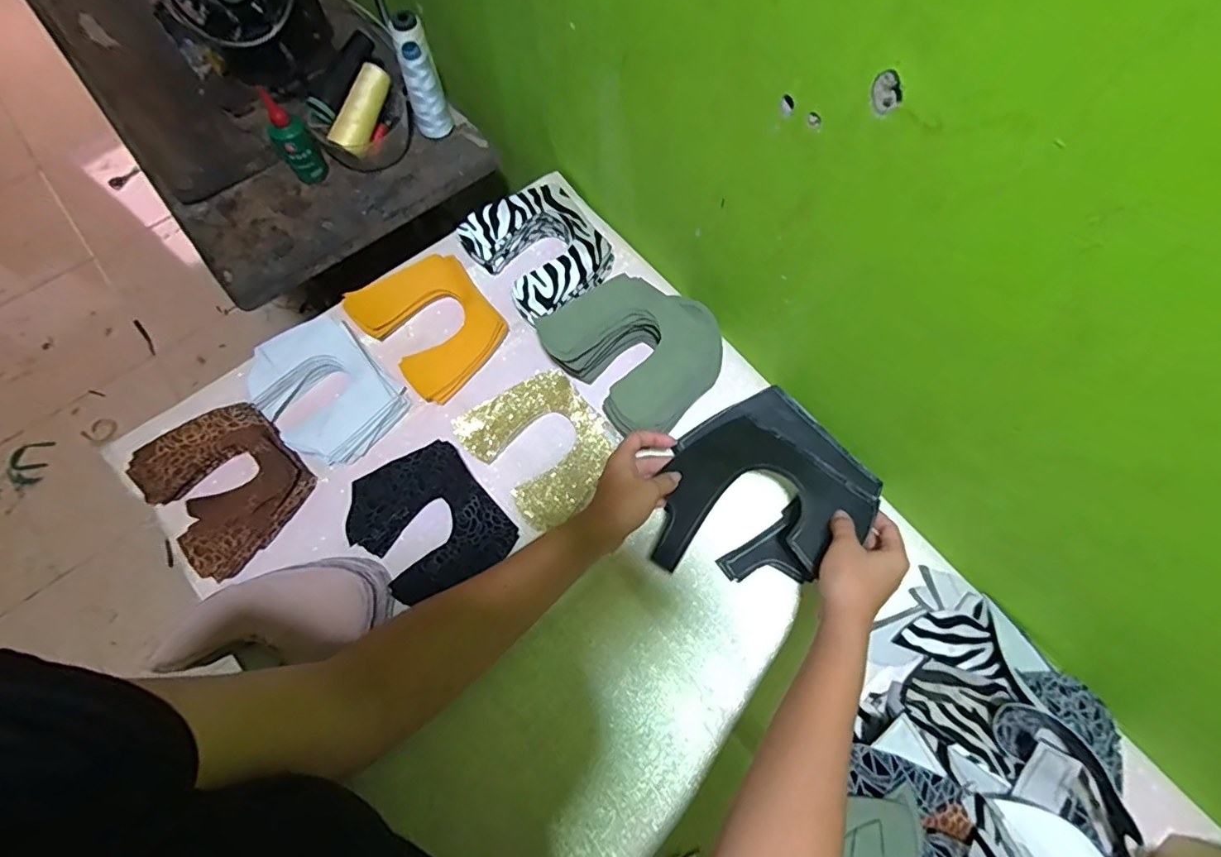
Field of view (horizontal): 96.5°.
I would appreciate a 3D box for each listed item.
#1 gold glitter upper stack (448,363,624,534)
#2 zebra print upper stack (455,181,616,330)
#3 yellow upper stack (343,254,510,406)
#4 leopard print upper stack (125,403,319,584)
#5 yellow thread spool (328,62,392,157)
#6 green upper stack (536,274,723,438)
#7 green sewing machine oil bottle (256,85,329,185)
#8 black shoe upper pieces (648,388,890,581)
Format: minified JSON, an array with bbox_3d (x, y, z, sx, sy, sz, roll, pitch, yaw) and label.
[{"bbox_3d":[-0.072,0.015,0.588,0.129,0.020,0.154,-40,76,-14],"label":"gold glitter upper stack"},{"bbox_3d":[-0.080,-0.208,0.646,0.134,0.047,0.152,-38,75,-13],"label":"zebra print upper stack"},{"bbox_3d":[-0.205,-0.123,0.627,0.126,0.034,0.159,-41,76,-14],"label":"yellow upper stack"},{"bbox_3d":[-0.396,0.054,0.562,0.134,0.030,0.160,-41,76,-14],"label":"leopard print upper stack"},{"bbox_3d":[-0.311,-0.398,0.684,0.033,0.039,0.112,25,90,7],"label":"yellow thread spool"},{"bbox_3d":[0.028,-0.087,0.596,0.156,0.073,0.172,-42,76,-14],"label":"green upper stack"},{"bbox_3d":[-0.398,-0.360,0.674,0.045,0.103,0.055,-36,75,-13],"label":"green sewing machine oil bottle"},{"bbox_3d":[0.147,0.067,0.540,0.167,0.073,0.231,42,75,12],"label":"black shoe upper pieces"}]

